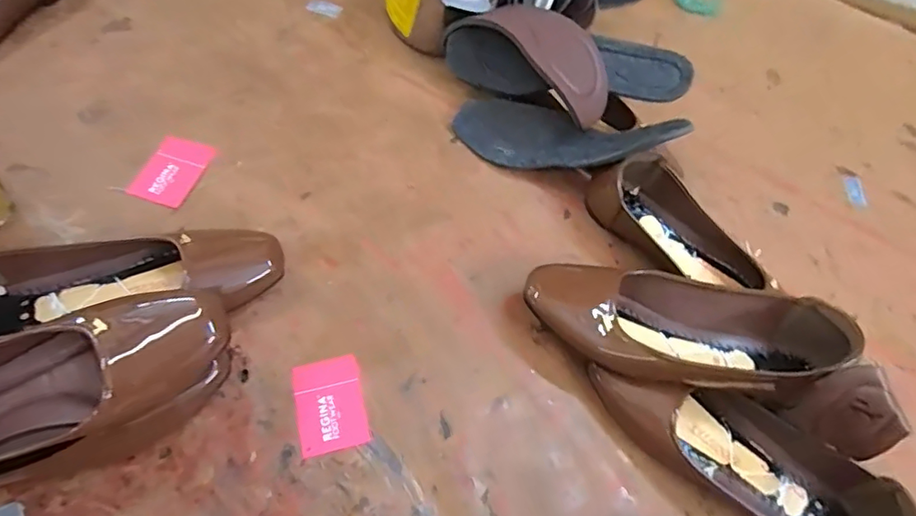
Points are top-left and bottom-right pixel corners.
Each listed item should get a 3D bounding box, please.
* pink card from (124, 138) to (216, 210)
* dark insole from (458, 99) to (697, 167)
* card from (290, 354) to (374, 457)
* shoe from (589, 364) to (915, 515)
[{"bbox_3d":[-0.280,-0.085,0.530,0.052,0.004,0.074,20,63,1],"label":"pink card"},{"bbox_3d":[0.105,-0.126,0.543,0.240,0.044,0.078,14,61,31],"label":"dark insole"},{"bbox_3d":[-0.104,0.120,0.442,0.054,0.004,0.074,-11,64,-14],"label":"card"},{"bbox_3d":[0.224,0.148,0.422,0.232,0.067,0.077,37,64,13],"label":"shoe"}]

